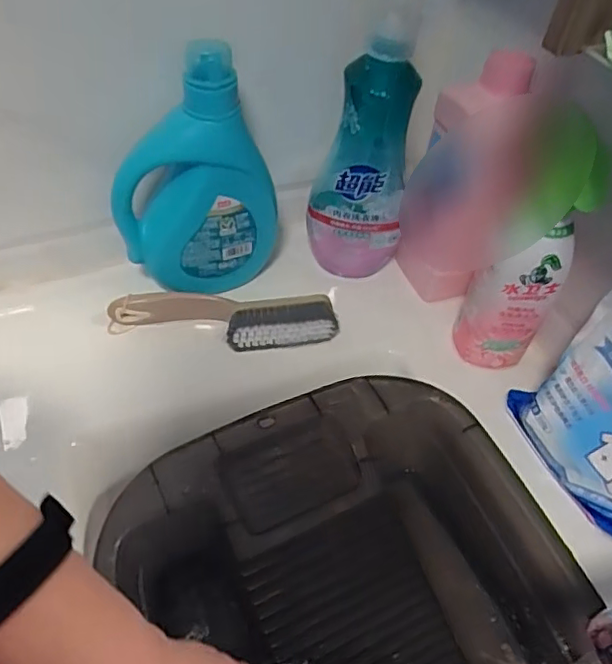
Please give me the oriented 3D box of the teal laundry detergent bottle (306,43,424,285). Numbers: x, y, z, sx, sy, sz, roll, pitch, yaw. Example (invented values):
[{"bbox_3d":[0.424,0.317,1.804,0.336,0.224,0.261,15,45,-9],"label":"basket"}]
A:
[{"bbox_3d":[0.055,-0.152,0.565,0.097,0.233,0.050,5,49,-1],"label":"teal laundry detergent bottle"}]

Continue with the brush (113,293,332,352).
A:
[{"bbox_3d":[-0.080,-0.009,0.556,0.214,0.041,0.043,-1,49,-6],"label":"brush"}]

